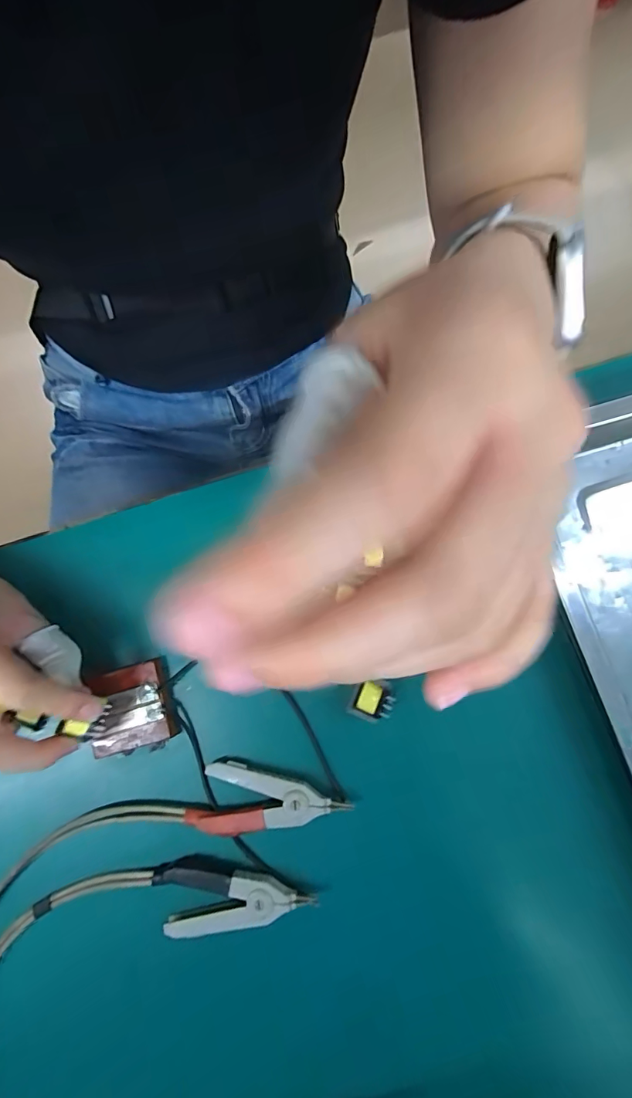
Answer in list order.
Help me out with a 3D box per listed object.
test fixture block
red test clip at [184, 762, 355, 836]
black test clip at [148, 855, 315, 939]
[{"bbox_3d":[-0.115,0.100,0.277,0.049,0.012,0.052,-16,79,0],"label":"test fixture block"},{"bbox_3d":[-0.029,0.150,0.262,0.090,0.011,0.036,6,80,4],"label":"red test clip"},{"bbox_3d":[-0.050,0.195,0.257,0.088,0.015,0.038,-14,79,0],"label":"black test clip"}]

